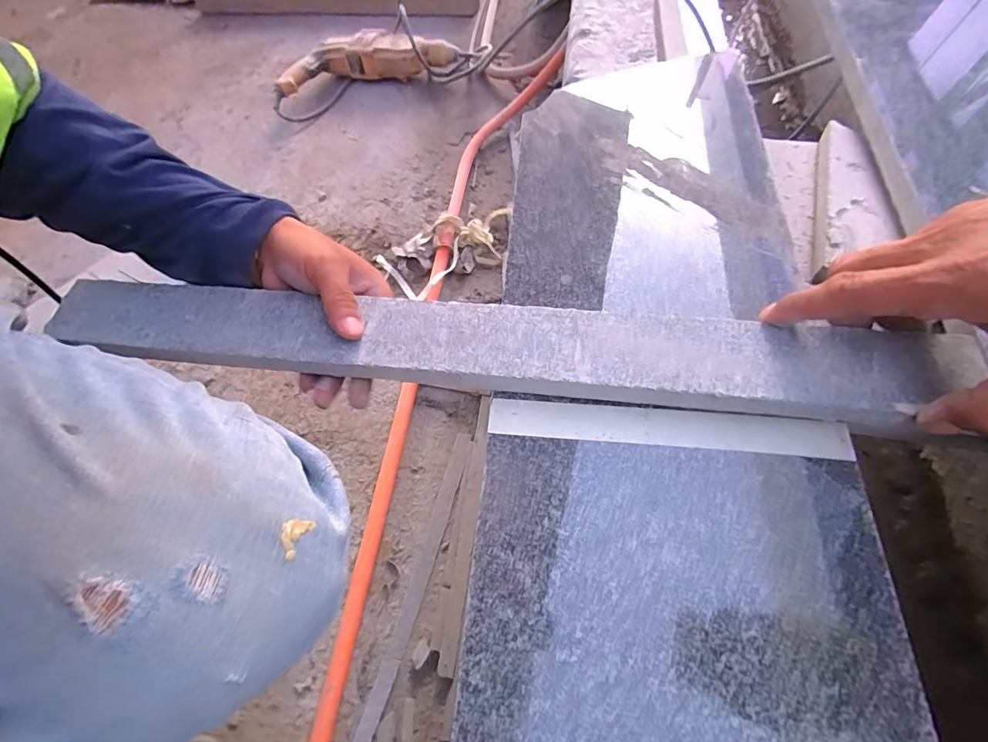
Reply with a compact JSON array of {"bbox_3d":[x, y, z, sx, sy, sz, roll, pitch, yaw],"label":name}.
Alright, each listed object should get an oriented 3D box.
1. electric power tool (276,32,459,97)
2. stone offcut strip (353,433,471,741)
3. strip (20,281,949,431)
[{"bbox_3d":[-0.278,-0.682,1.003,0.389,0.090,0.122,-11,61,2],"label":"electric power tool"},{"bbox_3d":[-0.084,0.231,0.497,0.023,0.016,0.340,11,64,13],"label":"stone offcut strip"},{"bbox_3d":[-0.031,-0.017,0.306,0.556,0.026,0.059,5,61,8],"label":"strip"}]

